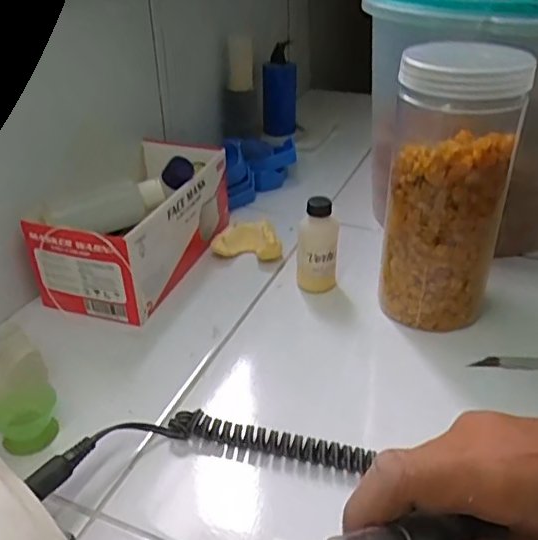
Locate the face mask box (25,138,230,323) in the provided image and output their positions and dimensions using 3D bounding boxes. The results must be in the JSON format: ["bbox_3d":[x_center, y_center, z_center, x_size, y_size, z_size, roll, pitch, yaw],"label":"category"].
[{"bbox_3d":[-0.122,-0.047,0.555,0.108,0.093,0.207,9,34,16],"label":"face mask box"}]

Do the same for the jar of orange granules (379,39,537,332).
[{"bbox_3d":[0.143,-0.070,0.454,0.087,0.209,0.106,9,34,16],"label":"jar of orange granules"}]

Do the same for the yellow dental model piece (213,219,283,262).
[{"bbox_3d":[-0.020,-0.027,0.581,0.068,0.034,0.038,6,33,11],"label":"yellow dental model piece"}]

